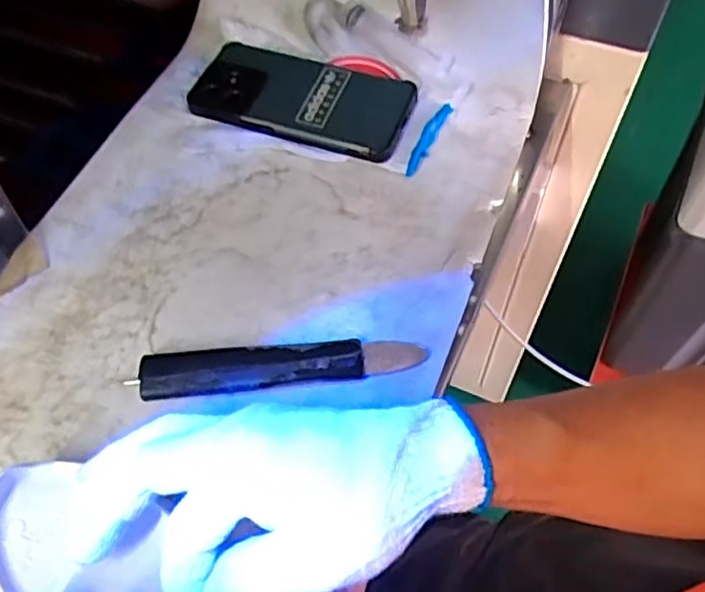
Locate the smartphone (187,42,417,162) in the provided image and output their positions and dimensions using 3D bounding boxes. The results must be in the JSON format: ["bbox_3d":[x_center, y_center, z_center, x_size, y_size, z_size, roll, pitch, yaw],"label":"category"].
[{"bbox_3d":[-0.037,-0.153,0.498,0.160,0.011,0.082,17,62,12],"label":"smartphone"}]

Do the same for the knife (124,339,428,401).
[{"bbox_3d":[-0.042,0.039,0.394,0.167,0.012,0.032,-5,57,-2],"label":"knife"}]

